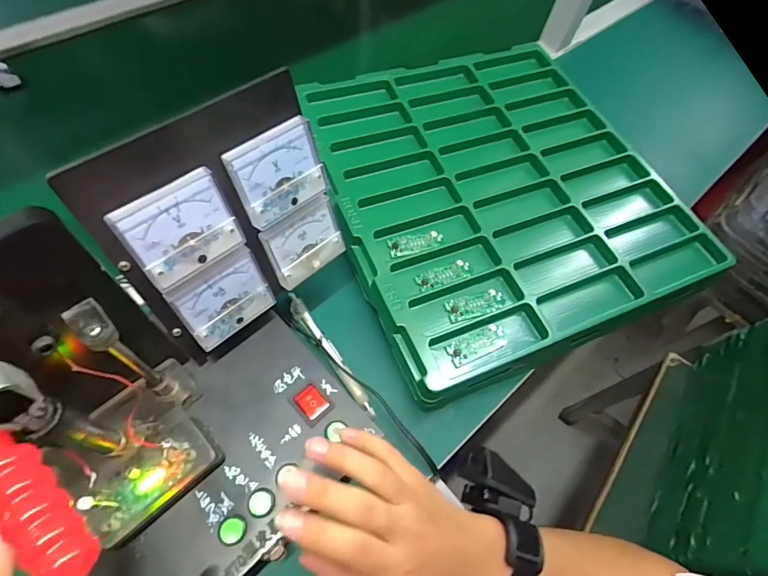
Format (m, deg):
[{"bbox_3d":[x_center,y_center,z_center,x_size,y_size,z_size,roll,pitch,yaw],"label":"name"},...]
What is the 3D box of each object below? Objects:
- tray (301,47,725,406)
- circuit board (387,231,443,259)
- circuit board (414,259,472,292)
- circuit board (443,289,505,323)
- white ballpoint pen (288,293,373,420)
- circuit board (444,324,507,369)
[{"bbox_3d":[0.129,-0.122,0.497,0.383,0.051,0.397,-20,63,-15],"label":"tray"},{"bbox_3d":[0.033,-0.047,0.441,0.057,0.004,0.021,-16,62,-13],"label":"circuit board"},{"bbox_3d":[0.060,-0.013,0.426,0.058,0.005,0.022,-19,63,-14],"label":"circuit board"},{"bbox_3d":[0.089,0.016,0.413,0.060,0.004,0.022,-15,62,-12],"label":"circuit board"},{"bbox_3d":[-0.052,0.062,0.407,0.015,0.010,0.143,-32,69,-21],"label":"white ballpoint pen"},{"bbox_3d":[0.086,0.051,0.391,0.059,0.004,0.024,-22,64,-16],"label":"circuit board"}]

